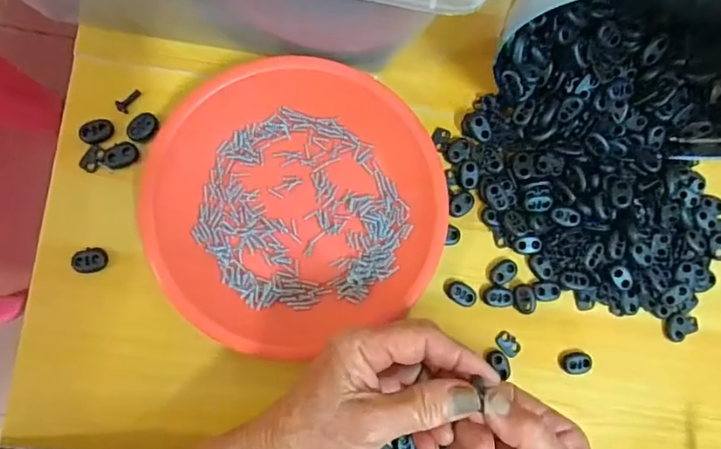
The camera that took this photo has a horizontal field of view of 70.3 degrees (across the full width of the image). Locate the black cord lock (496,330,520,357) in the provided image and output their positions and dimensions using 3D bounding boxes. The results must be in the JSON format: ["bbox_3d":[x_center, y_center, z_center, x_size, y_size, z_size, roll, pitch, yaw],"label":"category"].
[{"bbox_3d":[0.106,0.086,0.369,0.013,0.005,0.018,-43,92,-9],"label":"black cord lock"}]

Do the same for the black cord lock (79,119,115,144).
[{"bbox_3d":[-0.176,-0.062,0.341,0.021,0.004,0.013,-26,89,-9],"label":"black cord lock"}]

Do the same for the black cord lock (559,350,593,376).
[{"bbox_3d":[0.157,0.101,0.373,0.023,0.010,0.016,4,85,-8],"label":"black cord lock"}]

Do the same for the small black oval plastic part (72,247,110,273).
[{"bbox_3d":[-0.177,0.024,0.336,0.021,0.005,0.016,-1,86,-8],"label":"small black oval plastic part"}]

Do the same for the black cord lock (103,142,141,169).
[{"bbox_3d":[-0.161,-0.047,0.345,0.023,0.004,0.016,-24,89,-9],"label":"black cord lock"}]

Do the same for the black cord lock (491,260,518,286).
[{"bbox_3d":[0.105,0.035,0.373,0.022,0.004,0.015,-34,91,-9],"label":"black cord lock"}]

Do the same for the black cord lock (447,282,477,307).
[{"bbox_3d":[0.073,0.050,0.367,0.022,0.005,0.015,27,82,-5],"label":"black cord lock"}]

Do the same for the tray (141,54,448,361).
[{"bbox_3d":[-0.044,-0.019,0.345,0.185,0.025,0.194,1,85,-8],"label":"tray"}]

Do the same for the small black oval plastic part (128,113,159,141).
[{"bbox_3d":[-0.147,-0.066,0.347,0.017,0.004,0.021,43,81,-3],"label":"small black oval plastic part"}]

